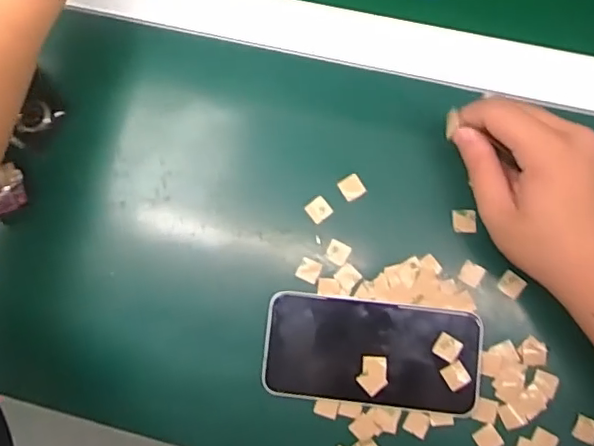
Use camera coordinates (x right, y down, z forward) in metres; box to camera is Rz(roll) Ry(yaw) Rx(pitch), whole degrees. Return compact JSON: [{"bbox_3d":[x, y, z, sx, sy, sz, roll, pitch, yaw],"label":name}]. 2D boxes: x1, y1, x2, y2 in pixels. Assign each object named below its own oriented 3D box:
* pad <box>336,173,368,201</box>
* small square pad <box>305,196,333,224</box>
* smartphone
[{"bbox_3d":[0.040,-0.026,0.416,0.016,0.005,0.017,-32,82,2],"label":"pad"},{"bbox_3d":[0.016,-0.010,0.414,0.016,0.004,0.016,-38,81,1],"label":"small square pad"},{"bbox_3d":[0.052,0.090,0.395,0.146,0.012,0.071,6,84,6],"label":"smartphone"}]

